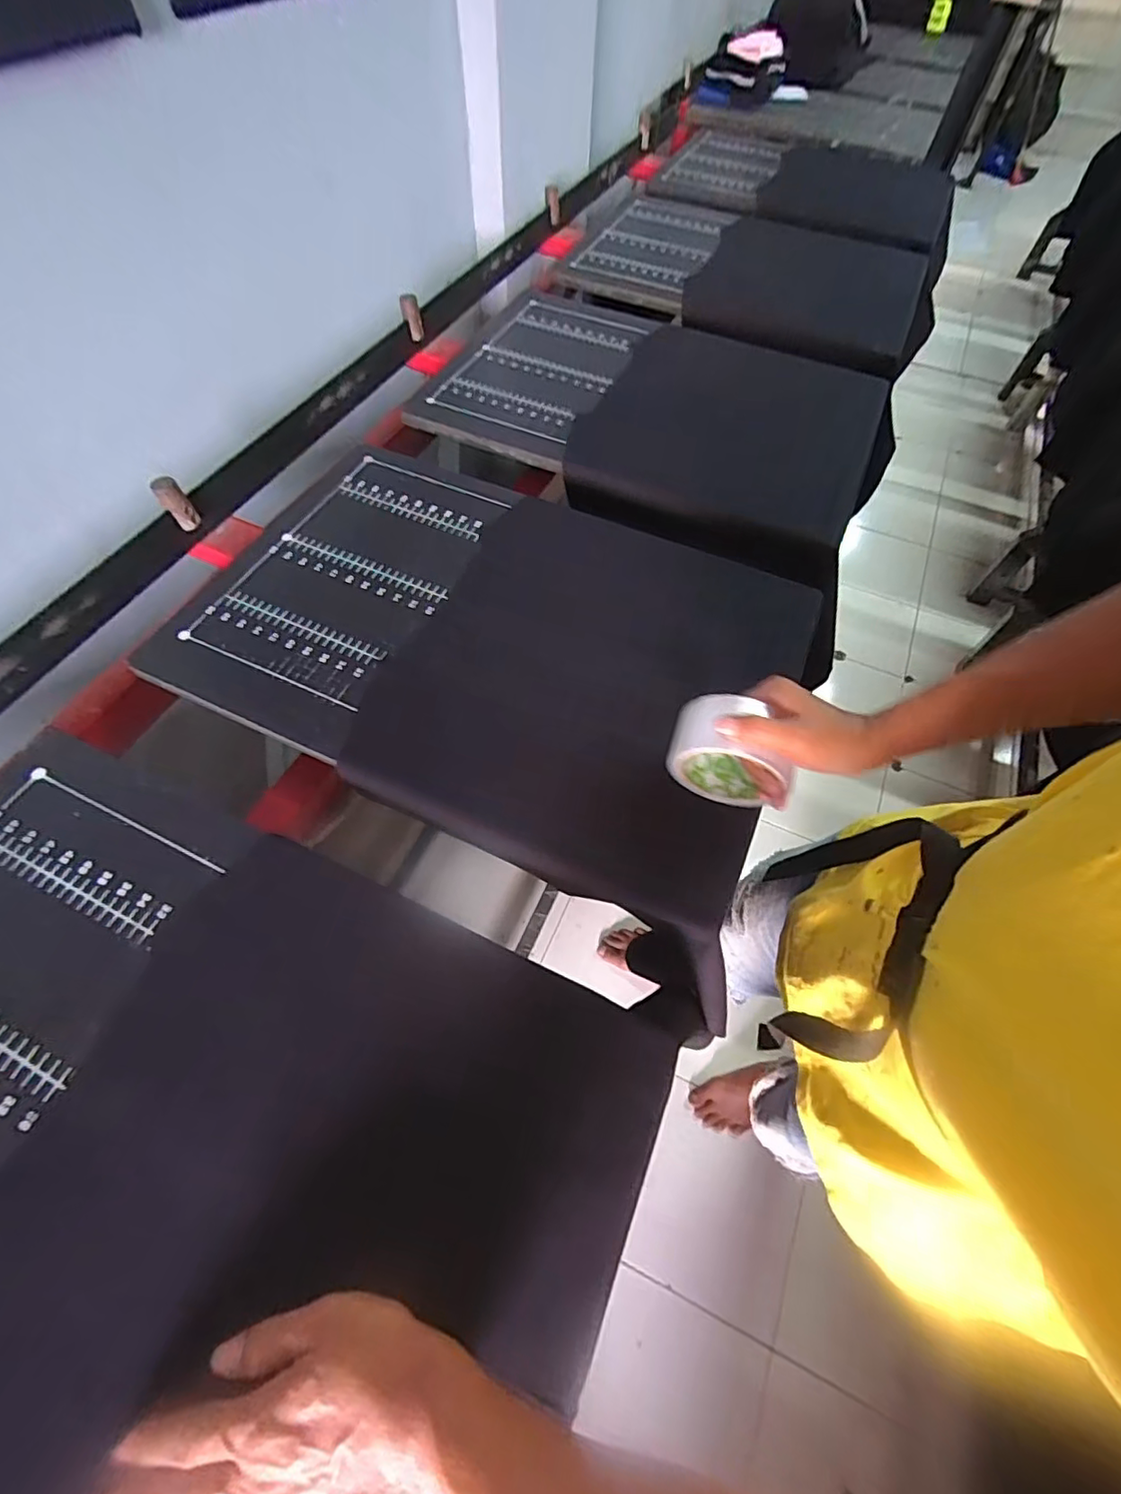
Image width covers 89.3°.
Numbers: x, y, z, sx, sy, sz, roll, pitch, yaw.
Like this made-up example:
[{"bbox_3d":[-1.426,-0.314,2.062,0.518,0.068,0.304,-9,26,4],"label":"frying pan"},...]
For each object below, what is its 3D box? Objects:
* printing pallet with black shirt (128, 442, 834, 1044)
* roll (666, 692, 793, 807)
[{"bbox_3d":[-0.068,-0.117,0.581,0.590,0.041,0.398,26,63,11],"label":"printing pallet with black shirt"},{"bbox_3d":[0.133,0.003,0.460,0.087,0.089,0.045,16,61,6],"label":"roll"}]

